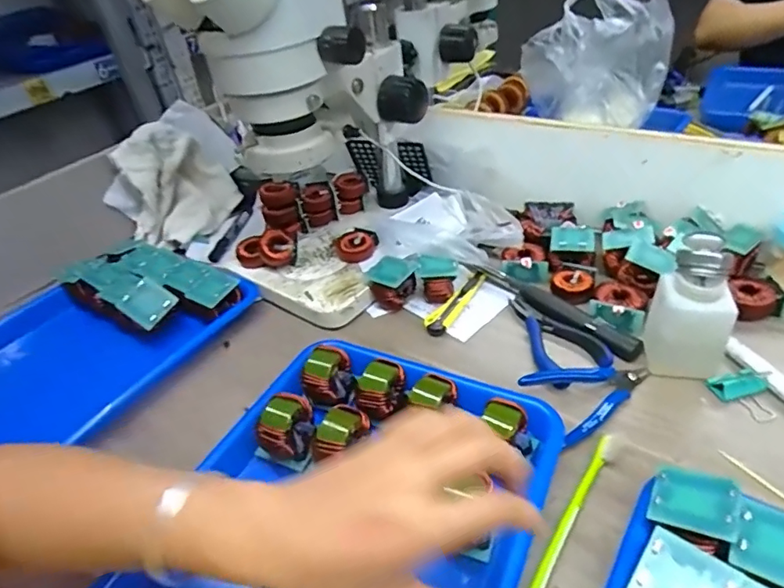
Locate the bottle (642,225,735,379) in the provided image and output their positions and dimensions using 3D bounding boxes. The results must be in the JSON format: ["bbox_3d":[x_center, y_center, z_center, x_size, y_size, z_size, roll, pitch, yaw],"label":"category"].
[{"bbox_3d":[0.254,0.011,0.444,0.055,0.107,0.071,-3,38,7],"label":"bottle"}]

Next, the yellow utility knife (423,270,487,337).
[{"bbox_3d":[0.071,0.007,0.562,0.023,0.013,0.107,18,45,30],"label":"yellow utility knife"}]

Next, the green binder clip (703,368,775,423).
[{"bbox_3d":[0.292,0.080,0.423,0.038,0.023,0.048,-13,38,-6],"label":"green binder clip"}]

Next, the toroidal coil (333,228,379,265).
[{"bbox_3d":[-0.042,-0.057,0.613,0.050,0.023,0.041,-11,38,-4],"label":"toroidal coil"}]

